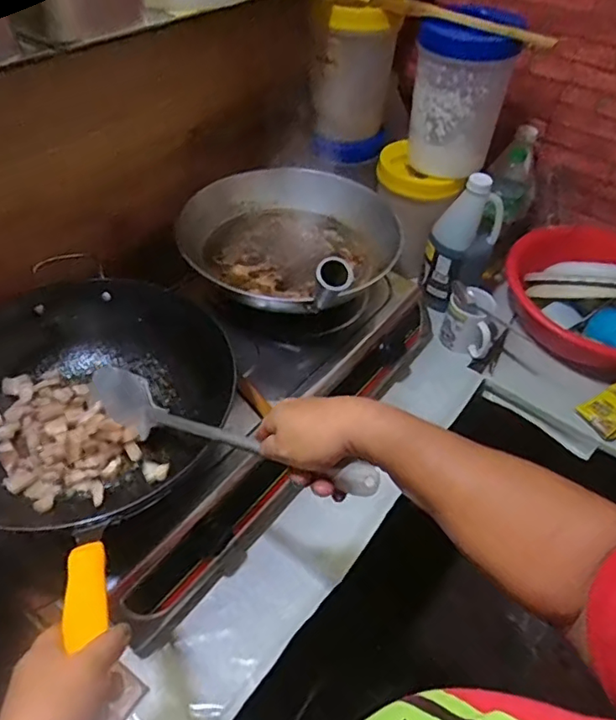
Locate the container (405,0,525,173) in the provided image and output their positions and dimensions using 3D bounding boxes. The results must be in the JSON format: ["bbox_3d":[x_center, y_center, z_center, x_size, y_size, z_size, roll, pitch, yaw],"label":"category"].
[{"bbox_3d":[0.253,-0.448,0.947,0.153,0.238,0.126,13,47,7],"label":"container"}]

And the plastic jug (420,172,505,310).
[{"bbox_3d":[0.281,-0.211,1.006,0.120,0.250,0.095,16,47,10],"label":"plastic jug"}]

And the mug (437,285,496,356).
[{"bbox_3d":[0.295,-0.069,1.017,0.087,0.103,0.071,18,48,12],"label":"mug"}]

